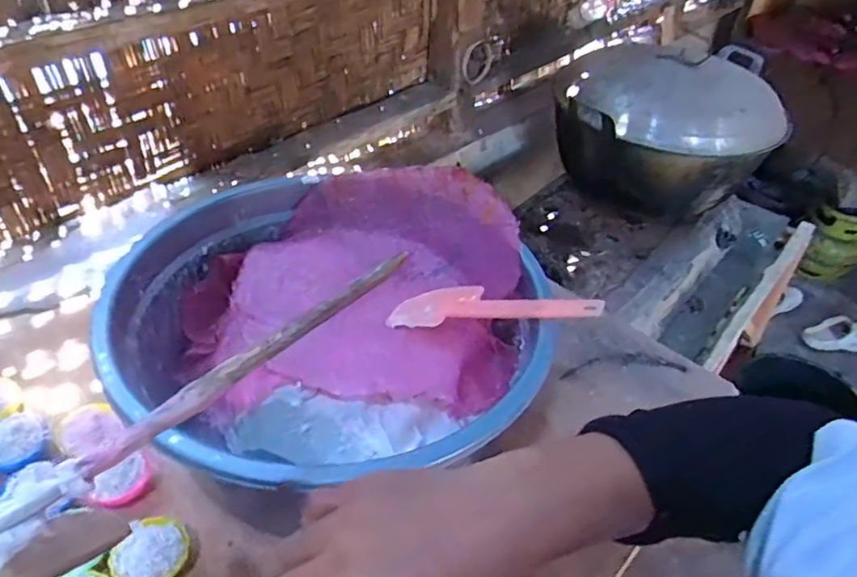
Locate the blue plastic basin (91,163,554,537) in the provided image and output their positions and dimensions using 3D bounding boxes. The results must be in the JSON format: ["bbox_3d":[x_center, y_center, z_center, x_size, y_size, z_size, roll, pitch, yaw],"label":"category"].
[{"bbox_3d":[-0.103,0.045,0.655,0.408,0.181,0.364,-12,44,-17],"label":"blue plastic basin"}]

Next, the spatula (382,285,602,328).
[{"bbox_3d":[0.061,0.019,0.608,0.226,0.016,0.063,-1,35,32],"label":"spatula"}]

